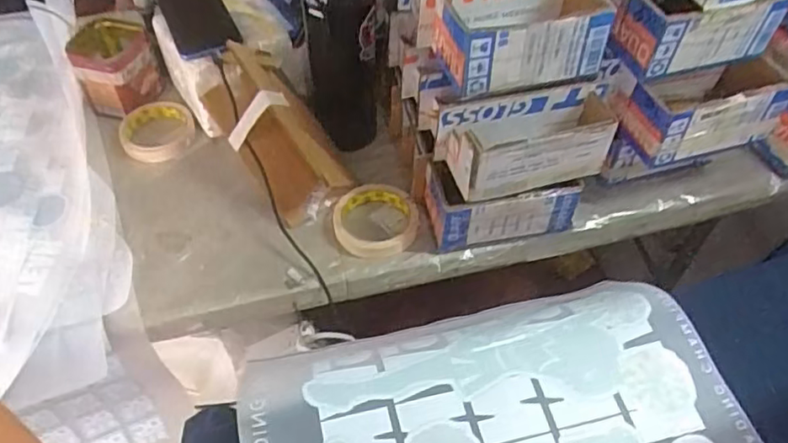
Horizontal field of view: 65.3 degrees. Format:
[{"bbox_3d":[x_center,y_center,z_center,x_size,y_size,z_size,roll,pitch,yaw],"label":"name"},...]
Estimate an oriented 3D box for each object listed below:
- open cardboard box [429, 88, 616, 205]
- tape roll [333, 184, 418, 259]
[{"bbox_3d":[0.138,-0.080,0.623,0.176,0.078,0.065,-12,52,-11],"label":"open cardboard box"},{"bbox_3d":[-0.021,0.001,0.702,0.095,0.022,0.095,1,51,-1],"label":"tape roll"}]

